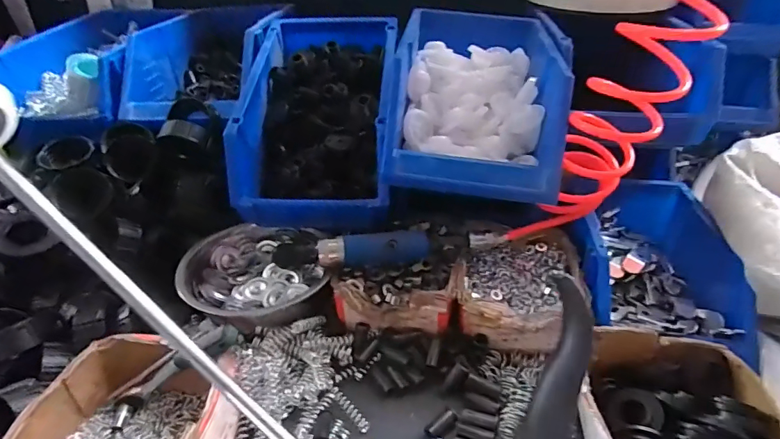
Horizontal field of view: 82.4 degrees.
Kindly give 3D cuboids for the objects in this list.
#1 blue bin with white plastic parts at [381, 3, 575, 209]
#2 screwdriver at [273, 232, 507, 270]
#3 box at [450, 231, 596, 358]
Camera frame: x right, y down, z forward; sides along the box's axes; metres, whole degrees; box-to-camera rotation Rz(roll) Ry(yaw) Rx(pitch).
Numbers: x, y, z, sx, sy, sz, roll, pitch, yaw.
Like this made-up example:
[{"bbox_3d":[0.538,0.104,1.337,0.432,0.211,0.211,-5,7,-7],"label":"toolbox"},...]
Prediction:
[{"bbox_3d":[0.119,-0.167,0.595,0.207,0.131,0.325,4,33,8],"label":"blue bin with white plastic parts"},{"bbox_3d":[0.001,0.035,0.519,0.269,0.043,0.042,-3,33,-4],"label":"screwdriver"},{"bbox_3d":[0.149,0.076,0.529,0.145,0.052,0.170,7,34,11],"label":"box"}]

